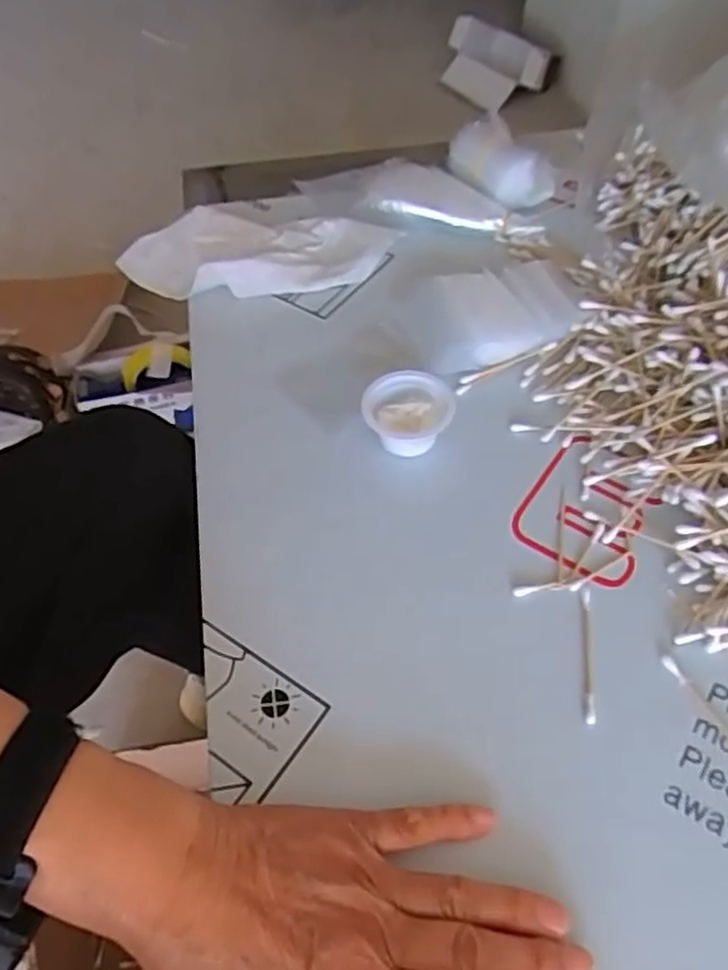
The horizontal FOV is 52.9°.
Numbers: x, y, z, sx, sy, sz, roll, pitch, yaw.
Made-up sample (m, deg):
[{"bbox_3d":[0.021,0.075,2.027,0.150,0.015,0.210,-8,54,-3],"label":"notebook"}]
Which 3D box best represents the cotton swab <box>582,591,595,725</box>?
[{"bbox_3d":[0.112,0.083,0.365,0.005,0.004,0.070,6,54,5],"label":"cotton swab"}]

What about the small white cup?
[{"bbox_3d":[0.027,-0.044,0.447,0.053,0.030,0.043,3,54,3],"label":"small white cup"}]

